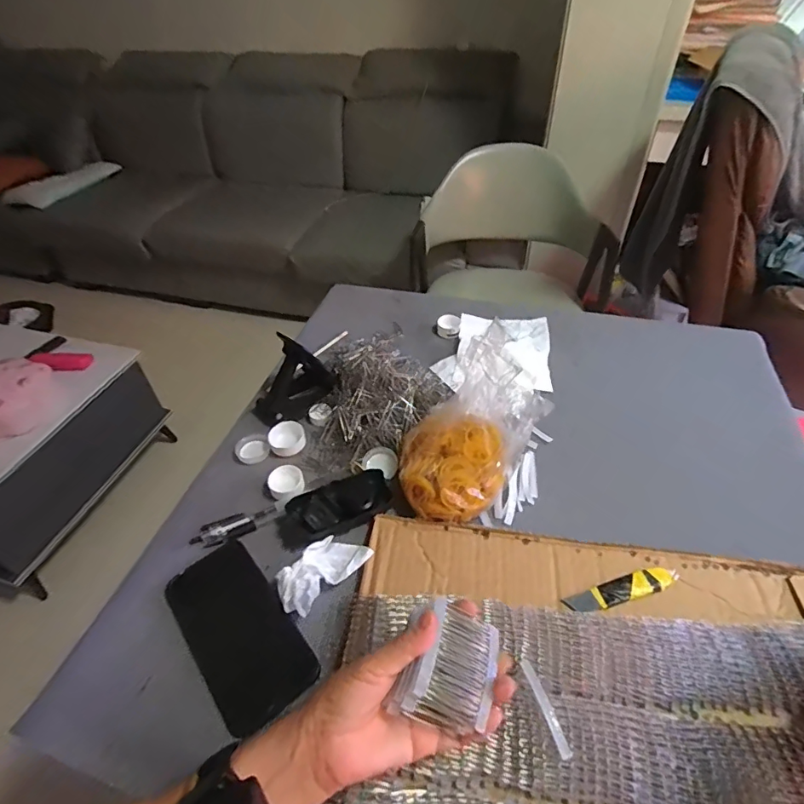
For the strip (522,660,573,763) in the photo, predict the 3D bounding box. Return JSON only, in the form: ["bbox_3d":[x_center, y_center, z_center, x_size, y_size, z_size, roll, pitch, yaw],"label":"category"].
[{"bbox_3d":[0.109,0.231,0.362,0.008,0.006,0.066,-14,46,-11],"label":"strip"}]

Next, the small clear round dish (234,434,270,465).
[{"bbox_3d":[-0.186,0.057,0.592,0.040,0.017,0.034,-19,47,-16],"label":"small clear round dish"}]

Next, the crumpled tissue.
[{"bbox_3d":[-0.077,0.158,0.453,0.047,0.032,0.089,29,53,29],"label":"crumpled tissue"}]

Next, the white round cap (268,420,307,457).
[{"bbox_3d":[-0.141,0.045,0.590,0.045,0.020,0.046,-1,44,1],"label":"white round cap"}]

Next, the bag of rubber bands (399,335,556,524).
[{"bbox_3d":[0.066,0.026,0.495,0.153,0.149,0.131,-30,50,-25],"label":"bag of rubber bands"}]

